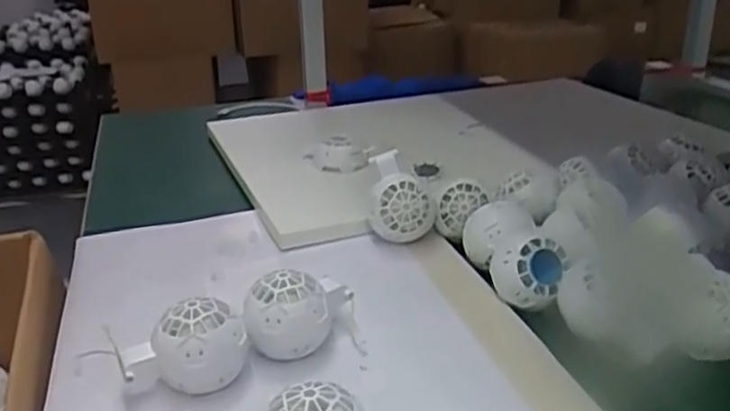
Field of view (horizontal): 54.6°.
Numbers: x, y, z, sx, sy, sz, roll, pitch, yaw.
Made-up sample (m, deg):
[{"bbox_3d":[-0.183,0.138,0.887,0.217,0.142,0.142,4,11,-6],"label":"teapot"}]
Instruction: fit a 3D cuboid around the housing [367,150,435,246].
[{"bbox_3d":[0.034,-0.002,0.643,0.058,0.082,0.047,-4,23,-3],"label":"housing"}]

